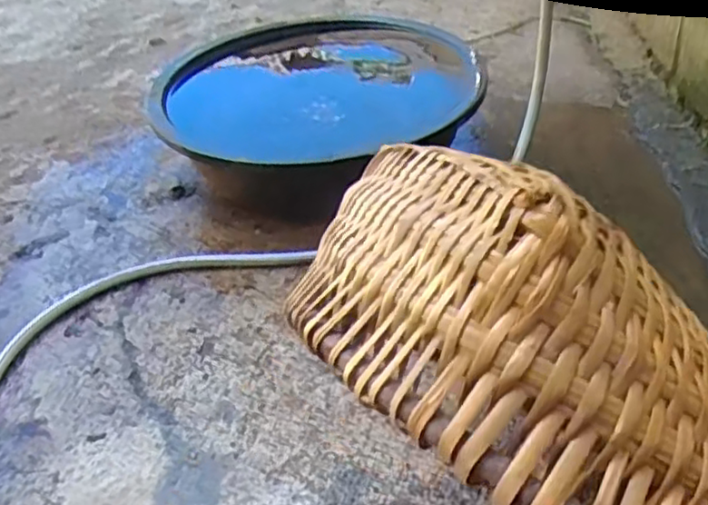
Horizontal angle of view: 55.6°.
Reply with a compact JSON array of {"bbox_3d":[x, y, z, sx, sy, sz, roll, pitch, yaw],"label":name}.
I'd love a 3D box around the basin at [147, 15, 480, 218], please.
[{"bbox_3d":[-0.070,-0.354,1.561,0.685,0.188,0.685,-4,38,3],"label":"basin"}]

